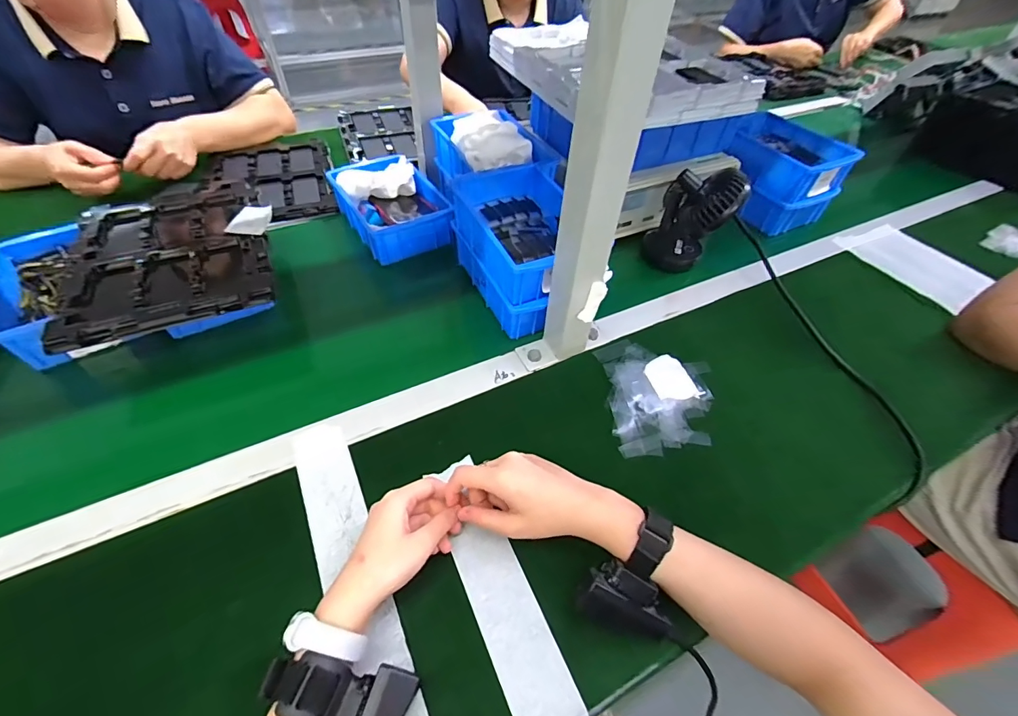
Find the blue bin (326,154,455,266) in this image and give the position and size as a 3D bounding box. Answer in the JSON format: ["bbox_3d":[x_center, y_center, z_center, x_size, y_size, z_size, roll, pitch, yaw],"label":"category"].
[{"bbox_3d":[-0.191,-0.248,0.703,0.134,0.067,0.209,-26,55,-24],"label":"blue bin"}]

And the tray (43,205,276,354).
[{"bbox_3d":[-0.419,-0.127,0.550,0.214,0.013,0.259,-16,52,-16],"label":"tray"}]

